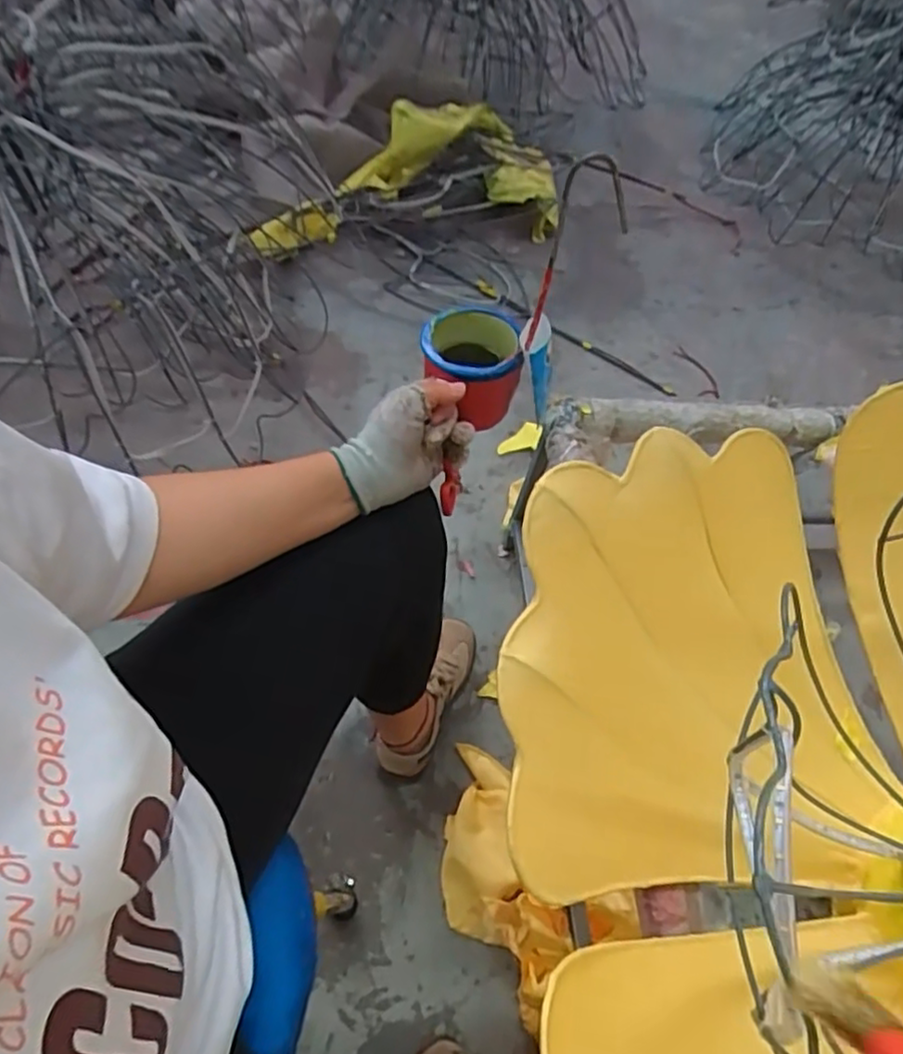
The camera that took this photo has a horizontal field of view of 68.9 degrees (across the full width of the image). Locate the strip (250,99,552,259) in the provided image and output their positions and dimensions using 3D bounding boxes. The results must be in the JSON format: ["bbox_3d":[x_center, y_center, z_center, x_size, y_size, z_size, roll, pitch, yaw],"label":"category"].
[{"bbox_3d":[-0.099,-0.651,1.272,0.621,0.158,0.256,-19,63,-19],"label":"strip"}]

